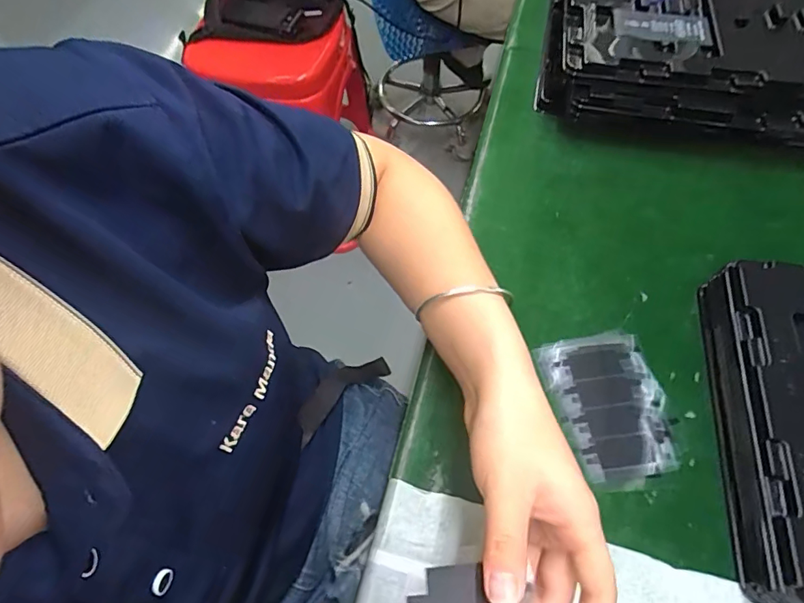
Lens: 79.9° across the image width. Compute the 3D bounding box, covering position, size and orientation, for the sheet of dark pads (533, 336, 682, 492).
[{"bbox_3d":[0.149,0.073,0.340,0.078,0.004,0.106,-12,62,-6],"label":"sheet of dark pads"}]

